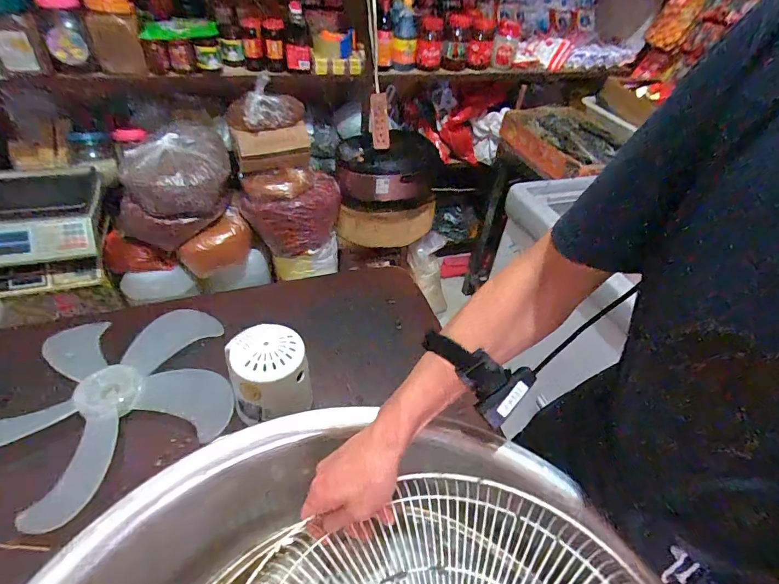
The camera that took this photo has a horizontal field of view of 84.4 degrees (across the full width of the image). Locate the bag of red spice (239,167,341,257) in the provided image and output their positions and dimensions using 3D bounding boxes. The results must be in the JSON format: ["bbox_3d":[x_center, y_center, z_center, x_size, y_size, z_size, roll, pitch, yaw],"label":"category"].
[{"bbox_3d":[-0.312,-0.260,1.414,0.307,0.236,0.151,-19,48,-25],"label":"bag of red spice"}]

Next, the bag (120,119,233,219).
[{"bbox_3d":[-0.612,-0.350,1.237,0.276,0.172,0.209,-15,47,-22],"label":"bag"}]

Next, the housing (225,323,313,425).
[{"bbox_3d":[-0.179,0.122,0.643,0.110,0.108,0.110,-8,45,-15],"label":"housing"}]

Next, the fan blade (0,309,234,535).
[{"bbox_3d":[-0.432,0.146,0.662,0.355,0.038,0.324,-26,52,-30],"label":"fan blade"}]

